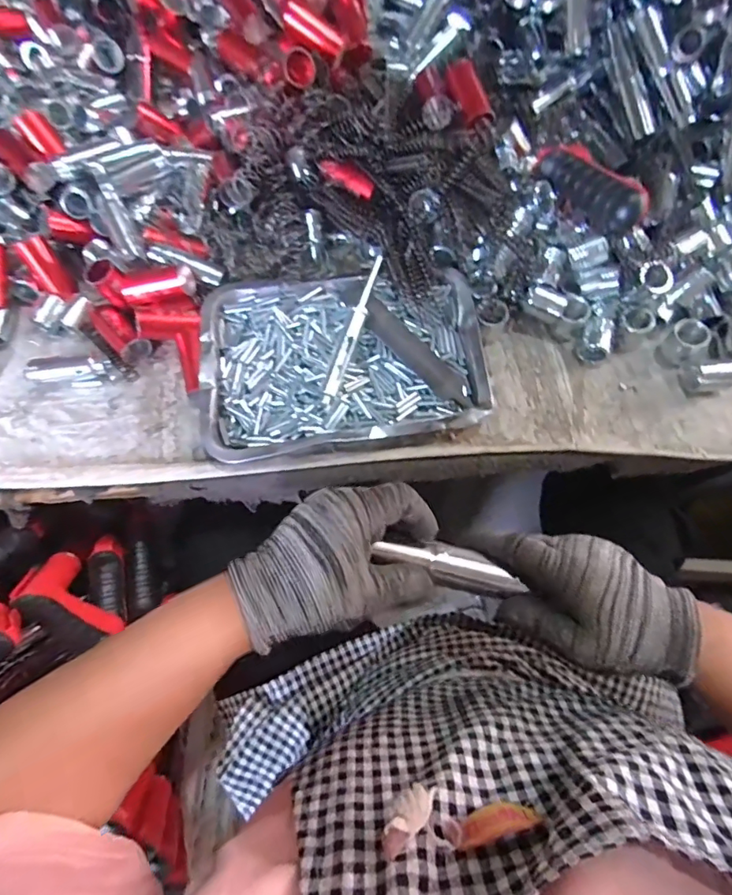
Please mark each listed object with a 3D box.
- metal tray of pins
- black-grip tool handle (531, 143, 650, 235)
[{"bbox_3d":[-0.024,-0.086,0.454,0.255,0.030,0.180,-8,71,0],"label":"metal tray of pins"},{"bbox_3d":[0.196,-0.235,0.434,0.032,0.045,0.114,-33,73,-8],"label":"black-grip tool handle"}]

